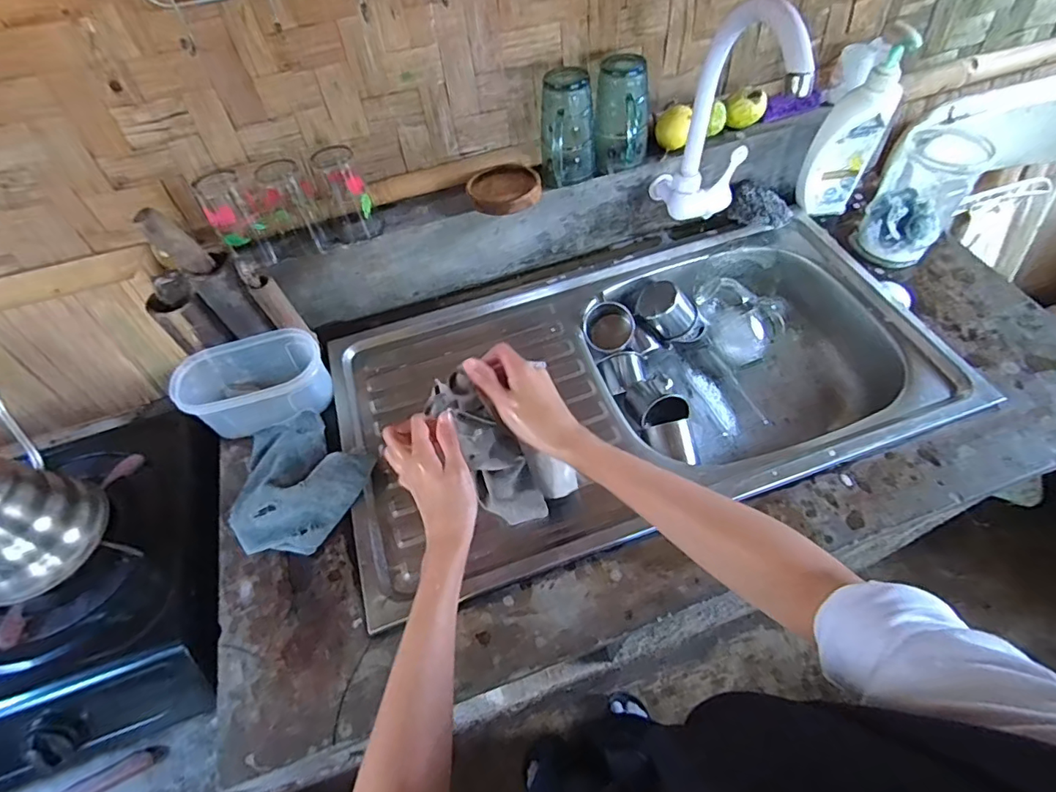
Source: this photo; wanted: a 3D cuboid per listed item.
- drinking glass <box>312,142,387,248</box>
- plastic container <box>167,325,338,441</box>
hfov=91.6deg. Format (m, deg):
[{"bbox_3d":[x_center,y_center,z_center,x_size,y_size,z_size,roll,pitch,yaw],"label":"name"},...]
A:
[{"bbox_3d":[-0.230,-0.258,0.658,0.059,0.097,0.064,-21,58,-10],"label":"drinking glass"},{"bbox_3d":[-0.340,-0.020,0.651,0.161,0.075,0.109,-12,57,-4],"label":"plastic container"}]

